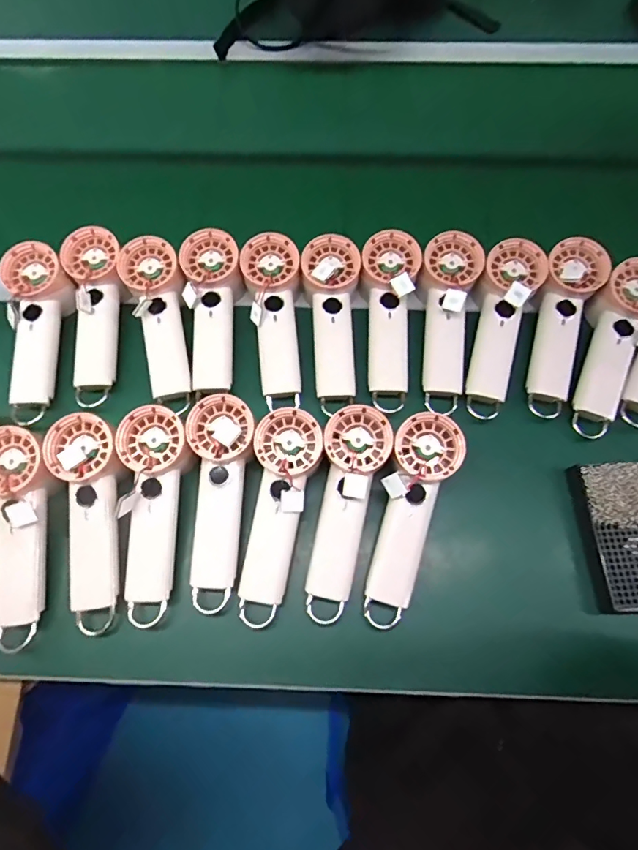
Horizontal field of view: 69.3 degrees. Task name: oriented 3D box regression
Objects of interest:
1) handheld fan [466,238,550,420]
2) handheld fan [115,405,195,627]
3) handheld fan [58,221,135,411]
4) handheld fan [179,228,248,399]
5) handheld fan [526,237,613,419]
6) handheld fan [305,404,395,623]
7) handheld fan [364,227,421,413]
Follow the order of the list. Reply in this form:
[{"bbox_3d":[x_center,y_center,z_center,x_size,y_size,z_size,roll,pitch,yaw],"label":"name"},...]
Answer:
[{"bbox_3d":[0.191,-0.102,0.481,0.061,0.047,0.191,15,85,6],"label":"handheld fan"},{"bbox_3d":[-0.153,0.082,0.431,0.063,0.031,0.196,-1,83,0],"label":"handheld fan"},{"bbox_3d":[-0.245,-0.118,0.508,0.057,0.040,0.192,-3,85,-1],"label":"handheld fan"},{"bbox_3d":[-0.114,-0.120,0.507,0.061,0.041,0.177,-2,85,0],"label":"handheld fan"},{"bbox_3d":[0.258,-0.101,0.495,0.060,0.043,0.193,16,85,6],"label":"handheld fan"},{"bbox_3d":[0.023,0.077,0.424,0.058,0.029,0.188,12,86,5],"label":"handheld fan"},{"bbox_3d":[0.076,-0.113,0.486,0.052,0.034,0.190,2,86,1],"label":"handheld fan"}]

